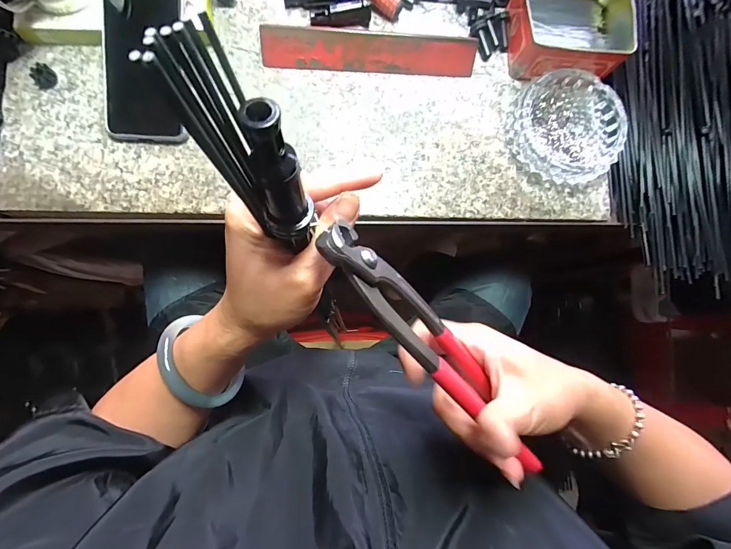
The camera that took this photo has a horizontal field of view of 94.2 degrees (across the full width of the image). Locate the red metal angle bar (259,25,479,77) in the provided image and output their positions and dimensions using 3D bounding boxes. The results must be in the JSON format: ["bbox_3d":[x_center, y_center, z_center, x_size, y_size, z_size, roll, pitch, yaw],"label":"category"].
[{"bbox_3d":[0.007,-0.238,0.363,0.226,0.021,0.030,0,89,-4],"label":"red metal angle bar"}]

